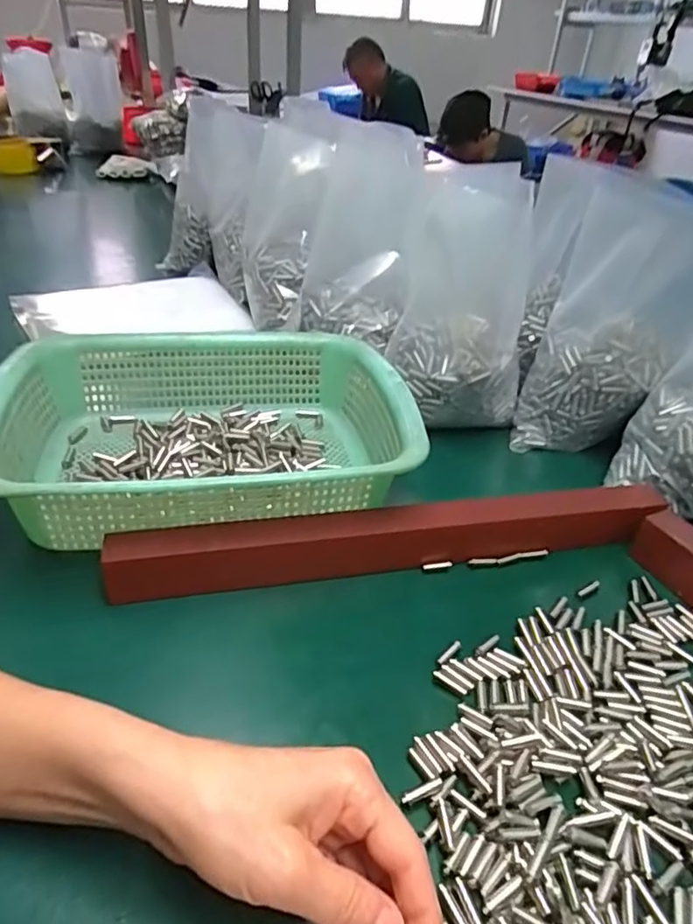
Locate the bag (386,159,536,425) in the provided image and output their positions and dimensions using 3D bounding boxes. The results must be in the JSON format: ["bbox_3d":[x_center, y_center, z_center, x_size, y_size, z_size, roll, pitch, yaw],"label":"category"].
[{"bbox_3d":[0.109,-0.145,0.541,0.131,0.208,0.103,7,36,4],"label":"bag"}]

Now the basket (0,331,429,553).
[{"bbox_3d":[-0.104,-0.029,0.465,0.288,0.082,0.225,-5,37,-12],"label":"basket"}]

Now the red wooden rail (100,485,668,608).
[{"bbox_3d":[0.038,0.051,0.418,0.384,0.044,0.030,-5,37,-12],"label":"red wooden rail"}]

